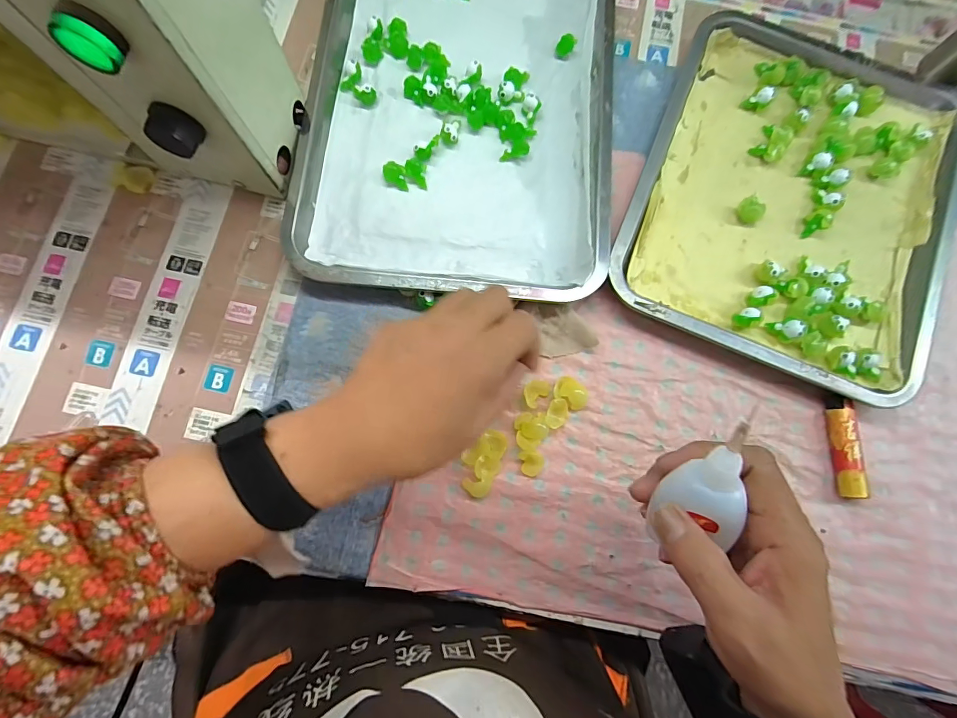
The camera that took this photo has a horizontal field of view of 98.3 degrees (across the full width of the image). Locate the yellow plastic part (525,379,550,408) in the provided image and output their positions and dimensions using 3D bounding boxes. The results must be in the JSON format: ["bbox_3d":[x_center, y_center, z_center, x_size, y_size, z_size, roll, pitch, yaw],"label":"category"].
[{"bbox_3d":[0.045,0.027,0.329,0.017,0.005,0.021,44,82,6],"label":"yellow plastic part"}]

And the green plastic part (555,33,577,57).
[{"bbox_3d":[0.082,-0.291,0.383,0.015,0.012,0.016,21,80,2],"label":"green plastic part"}]

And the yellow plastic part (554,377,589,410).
[{"bbox_3d":[0.075,0.026,0.331,0.029,0.012,0.021,32,81,4],"label":"yellow plastic part"}]

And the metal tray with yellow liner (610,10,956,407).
[{"bbox_3d":[0.275,-0.153,0.359,0.252,0.022,0.327,23,80,3],"label":"metal tray with yellow liner"}]

